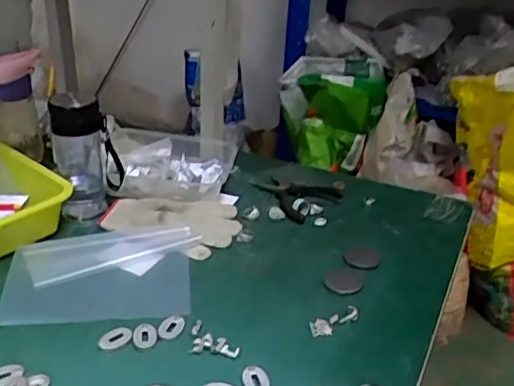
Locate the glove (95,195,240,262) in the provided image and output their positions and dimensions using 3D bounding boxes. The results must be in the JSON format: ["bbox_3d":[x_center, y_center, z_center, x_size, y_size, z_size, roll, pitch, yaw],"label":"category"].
[{"bbox_3d":[-0.128,0.034,0.873,0.197,0.014,0.135,13,30,17],"label":"glove"}]

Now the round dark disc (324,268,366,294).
[{"bbox_3d":[0.114,0.113,0.766,0.049,0.005,0.056,11,29,14],"label":"round dark disc"}]

